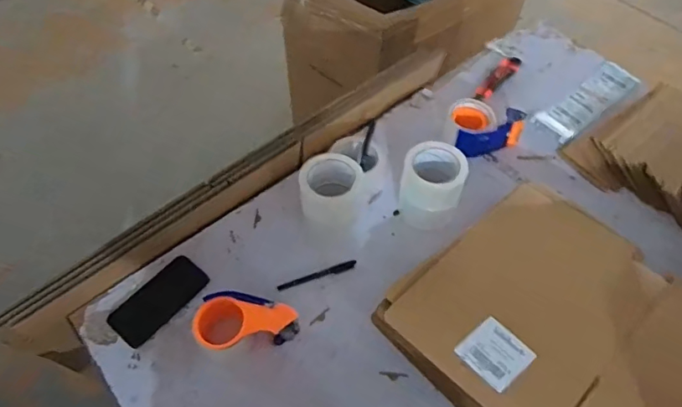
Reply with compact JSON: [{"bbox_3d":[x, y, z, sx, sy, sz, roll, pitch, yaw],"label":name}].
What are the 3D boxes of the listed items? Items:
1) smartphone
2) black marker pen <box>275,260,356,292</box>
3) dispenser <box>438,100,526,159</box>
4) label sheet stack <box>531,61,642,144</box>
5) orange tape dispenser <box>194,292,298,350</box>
[{"bbox_3d":[-0.301,0.156,0.858,0.085,0.015,0.157,36,63,24],"label":"smartphone"},{"bbox_3d":[-0.040,0.121,0.889,0.139,0.014,0.013,-17,56,-10],"label":"black marker pen"},{"bbox_3d":[0.280,-0.145,1.020,0.150,0.071,0.109,11,56,9],"label":"dispenser"},{"bbox_3d":[0.526,-0.221,1.107,0.287,0.019,0.083,-35,61,-21],"label":"label sheet stack"},{"bbox_3d":[-0.143,0.180,0.795,0.158,0.063,0.084,-8,55,-4],"label":"orange tape dispenser"}]

